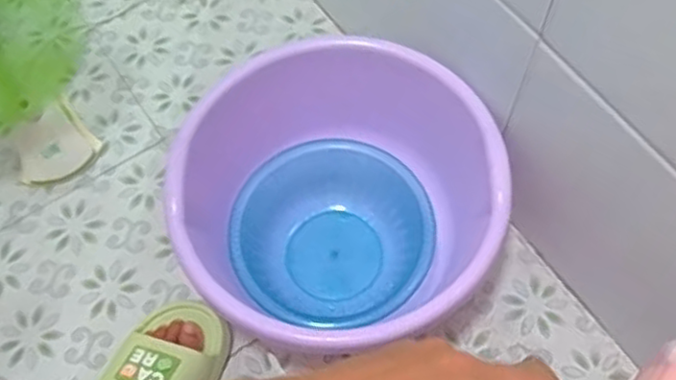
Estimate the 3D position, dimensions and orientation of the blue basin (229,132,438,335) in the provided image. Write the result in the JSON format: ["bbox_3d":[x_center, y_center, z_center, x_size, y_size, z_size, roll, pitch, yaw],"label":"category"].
[{"bbox_3d":[-0.005,0.044,0.823,0.219,0.096,0.200,-2,64,2],"label":"blue basin"}]

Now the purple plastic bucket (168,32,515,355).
[{"bbox_3d":[-0.013,0.008,0.801,0.306,0.171,0.293,-2,64,2],"label":"purple plastic bucket"}]

